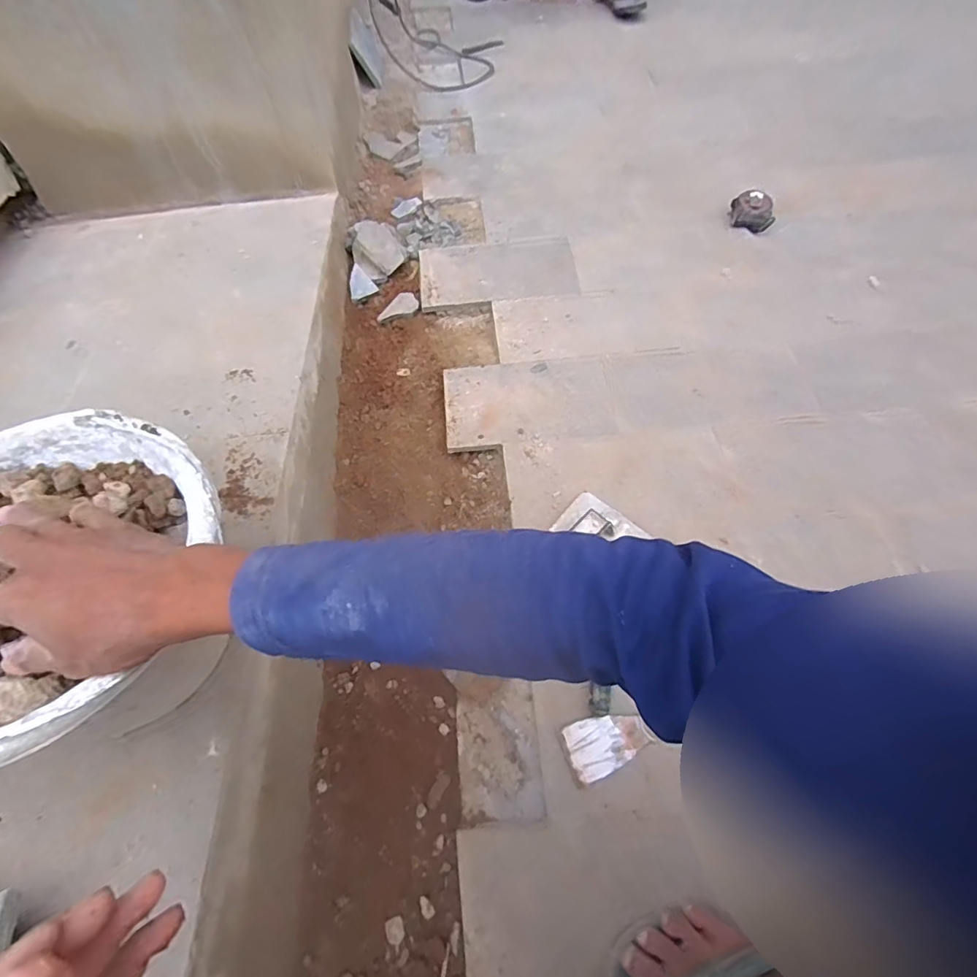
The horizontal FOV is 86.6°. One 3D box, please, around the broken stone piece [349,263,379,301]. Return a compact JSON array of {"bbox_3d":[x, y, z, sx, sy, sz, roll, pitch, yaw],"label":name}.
[{"bbox_3d":[-0.236,-0.370,0.943,0.049,0.010,0.060,-39,90,1],"label":"broken stone piece"}]

